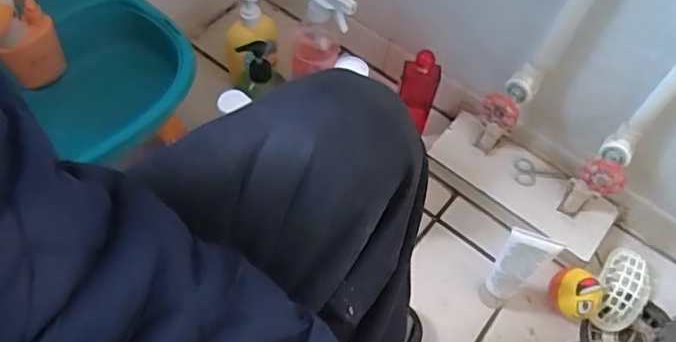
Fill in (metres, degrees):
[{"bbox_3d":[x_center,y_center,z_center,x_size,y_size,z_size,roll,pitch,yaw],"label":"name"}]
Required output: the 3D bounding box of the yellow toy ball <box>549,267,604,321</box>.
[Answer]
[{"bbox_3d":[0.309,0.161,0.767,0.054,0.064,0.066,-25,62,-19],"label":"yellow toy ball"}]

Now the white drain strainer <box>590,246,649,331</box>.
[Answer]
[{"bbox_3d":[0.385,0.164,0.797,0.067,0.038,0.112,31,60,16],"label":"white drain strainer"}]

